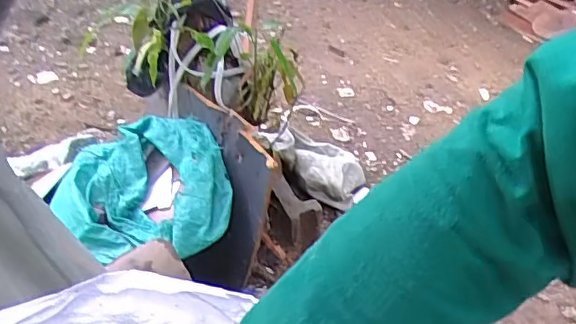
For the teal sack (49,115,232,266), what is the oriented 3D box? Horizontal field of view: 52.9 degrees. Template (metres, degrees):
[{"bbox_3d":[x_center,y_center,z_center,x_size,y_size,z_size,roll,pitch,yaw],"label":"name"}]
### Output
[{"bbox_3d":[-0.320,0.056,1.362,0.358,0.160,0.363,-1,39,-9],"label":"teal sack"}]

